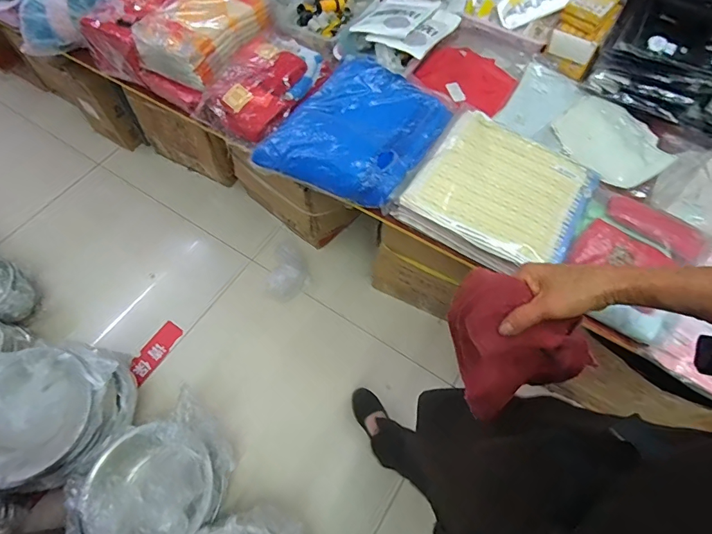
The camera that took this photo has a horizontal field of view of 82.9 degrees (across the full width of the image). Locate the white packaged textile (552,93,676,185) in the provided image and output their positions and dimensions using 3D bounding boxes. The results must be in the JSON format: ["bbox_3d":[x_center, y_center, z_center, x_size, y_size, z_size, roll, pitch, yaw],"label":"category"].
[{"bbox_3d":[0.671,-0.333,1.057,0.266,0.022,0.274,-39,69,-18],"label":"white packaged textile"}]

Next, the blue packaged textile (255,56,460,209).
[{"bbox_3d":[0.009,-0.346,1.004,0.350,0.088,0.399,30,67,15],"label":"blue packaged textile"}]

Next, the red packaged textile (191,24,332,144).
[{"bbox_3d":[-0.231,-0.487,1.054,0.218,0.108,0.356,26,66,13],"label":"red packaged textile"}]

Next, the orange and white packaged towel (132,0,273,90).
[{"bbox_3d":[-0.399,-0.639,1.068,0.231,0.100,0.333,22,64,10],"label":"orange and white packaged towel"}]

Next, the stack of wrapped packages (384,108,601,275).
[{"bbox_3d":[0.325,-0.165,0.932,0.358,0.081,0.331,32,67,15],"label":"stack of wrapped packages"}]

